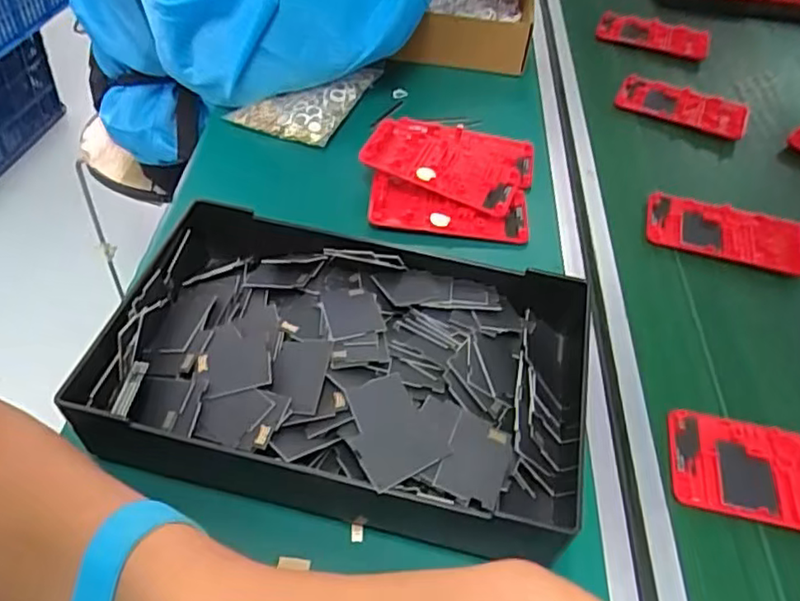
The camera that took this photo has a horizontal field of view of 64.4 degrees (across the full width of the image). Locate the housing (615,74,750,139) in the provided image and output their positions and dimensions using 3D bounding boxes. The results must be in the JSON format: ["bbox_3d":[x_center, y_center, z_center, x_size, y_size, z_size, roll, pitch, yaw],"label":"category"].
[{"bbox_3d":[0.285,-0.197,0.639,0.123,0.009,0.066,23,50,13],"label":"housing"}]

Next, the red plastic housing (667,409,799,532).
[{"bbox_3d":[0.217,0.099,0.365,0.121,0.012,0.064,14,48,5],"label":"red plastic housing"}]

